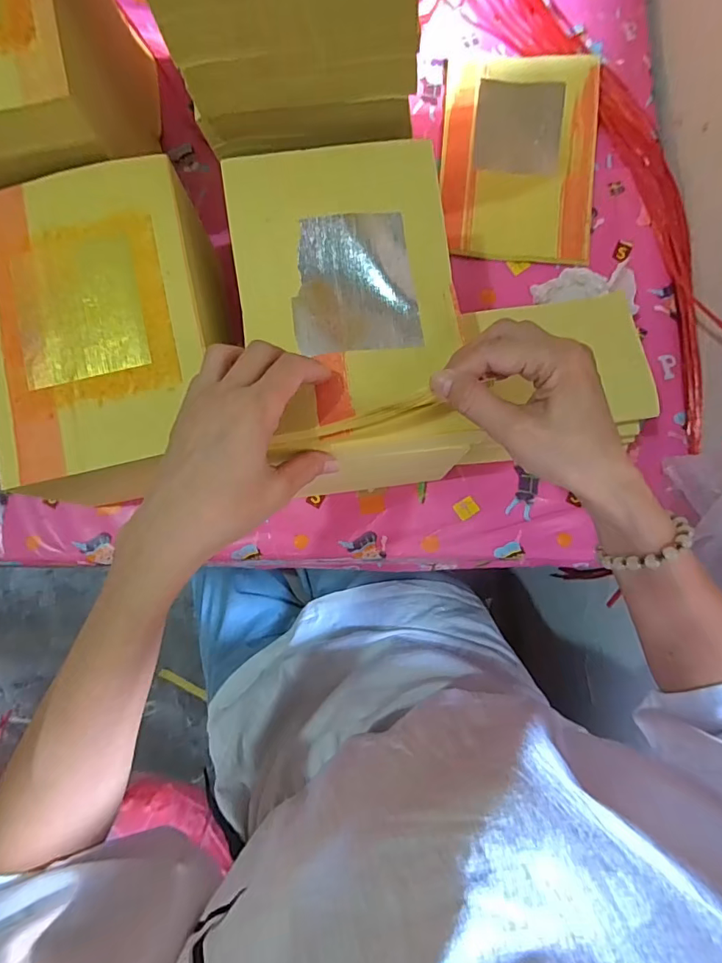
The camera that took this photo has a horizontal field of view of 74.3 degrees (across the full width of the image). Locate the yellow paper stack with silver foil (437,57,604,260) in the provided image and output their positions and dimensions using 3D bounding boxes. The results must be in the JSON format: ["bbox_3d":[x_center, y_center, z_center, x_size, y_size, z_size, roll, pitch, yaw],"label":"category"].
[{"bbox_3d":[0.168,-0.340,0.500,0.158,0.016,0.218,4,83,-1],"label":"yellow paper stack with silver foil"}]

